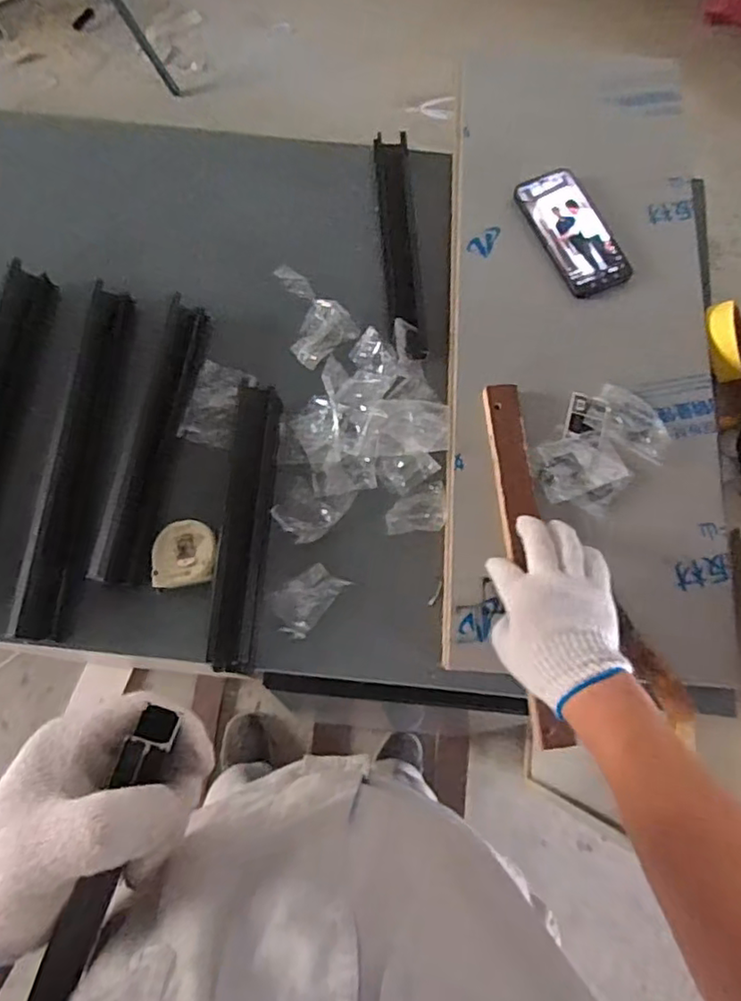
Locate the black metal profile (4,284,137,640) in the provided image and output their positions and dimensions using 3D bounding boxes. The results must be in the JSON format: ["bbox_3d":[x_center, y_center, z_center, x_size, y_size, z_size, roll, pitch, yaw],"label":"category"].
[{"bbox_3d":[-0.305,-0.051,0.650,0.050,0.024,0.379,5,74,0],"label":"black metal profile"}]

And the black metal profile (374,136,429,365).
[{"bbox_3d":[0.036,-0.316,0.748,0.043,0.030,0.308,-3,74,-3],"label":"black metal profile"}]

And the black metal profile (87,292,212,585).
[{"bbox_3d":[-0.233,-0.070,0.675,0.043,0.029,0.319,11,74,1],"label":"black metal profile"}]

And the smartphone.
[{"bbox_3d":[0.236,-0.317,0.732,0.071,0.012,0.164,-27,79,0],"label":"smartphone"}]

